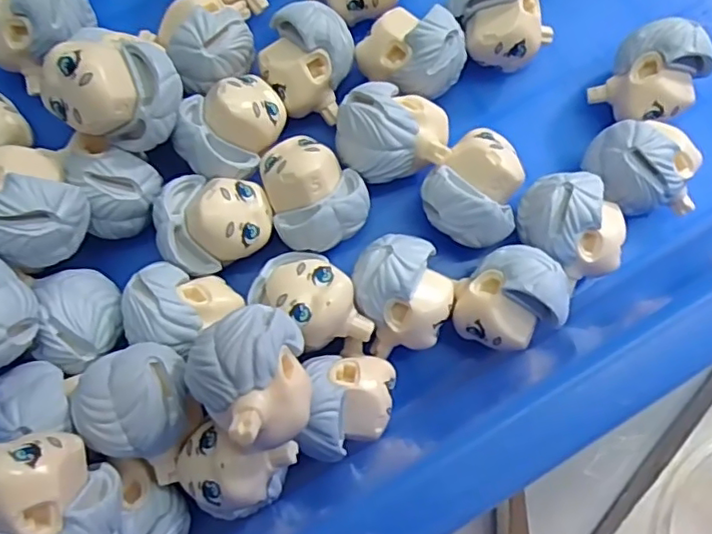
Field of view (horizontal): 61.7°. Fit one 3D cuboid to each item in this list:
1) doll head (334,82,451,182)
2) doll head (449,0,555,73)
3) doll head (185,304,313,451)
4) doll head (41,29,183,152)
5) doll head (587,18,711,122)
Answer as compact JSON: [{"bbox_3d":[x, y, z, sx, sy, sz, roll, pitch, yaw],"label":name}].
[{"bbox_3d":[0.009,-0.034,0.151,0.027,0.019,0.021,-5,79,-2],"label":"doll head"},{"bbox_3d":[0.038,-0.065,0.160,0.022,0.024,0.024,0,79,-1],"label":"doll head"},{"bbox_3d":[-0.019,0.021,0.119,0.025,0.023,0.022,38,81,6],"label":"doll head"},{"bbox_3d":[-0.053,-0.039,0.134,0.024,0.021,0.022,2,79,0],"label":"doll head"},{"bbox_3d":[0.078,-0.049,0.158,0.023,0.024,0.022,0,79,-1],"label":"doll head"}]

